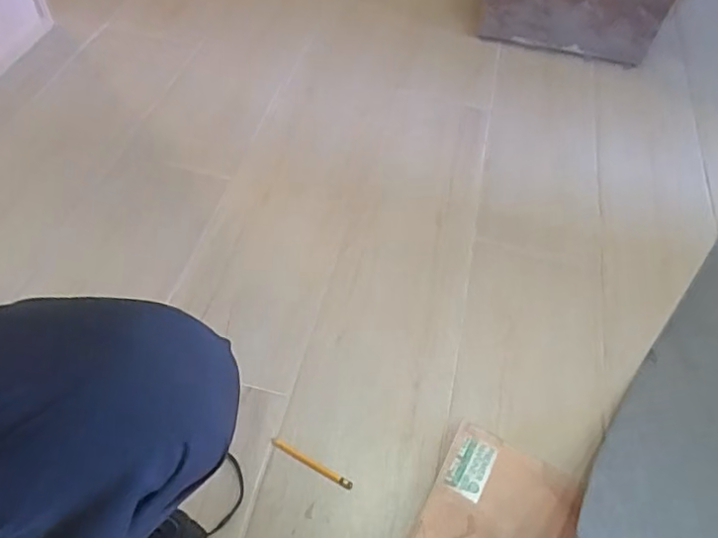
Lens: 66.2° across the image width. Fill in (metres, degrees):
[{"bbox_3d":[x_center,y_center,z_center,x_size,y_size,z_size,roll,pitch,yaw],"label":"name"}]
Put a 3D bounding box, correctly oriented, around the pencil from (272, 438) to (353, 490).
[{"bbox_3d":[-0.055,0.228,0.649,0.106,0.006,0.010,26,57,14],"label":"pencil"}]

